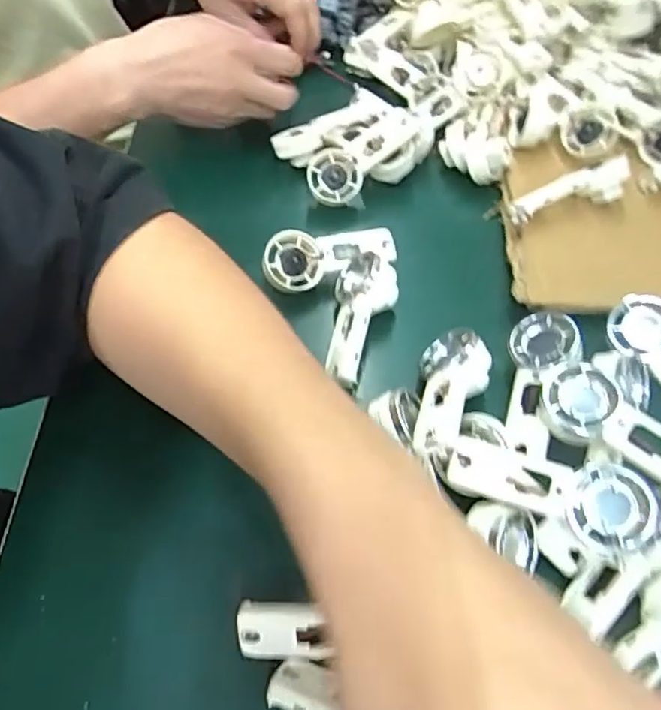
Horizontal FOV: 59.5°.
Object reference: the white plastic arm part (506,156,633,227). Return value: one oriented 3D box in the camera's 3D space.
[{"bbox_3d":[0.169,-0.112,0.409,0.082,0.027,0.018,-18,57,0],"label":"white plastic arm part"}]

